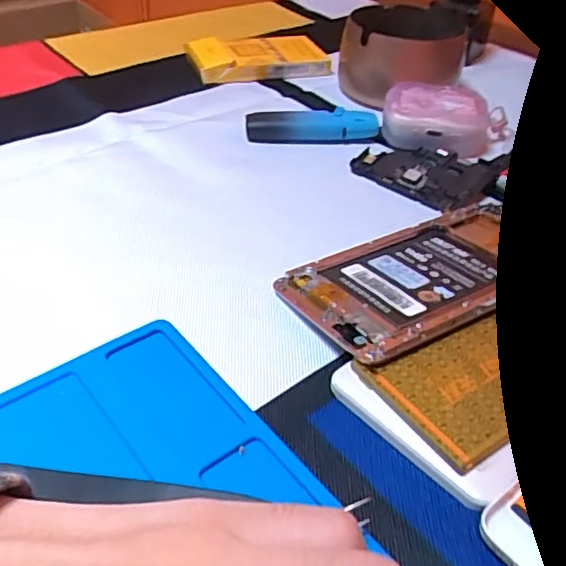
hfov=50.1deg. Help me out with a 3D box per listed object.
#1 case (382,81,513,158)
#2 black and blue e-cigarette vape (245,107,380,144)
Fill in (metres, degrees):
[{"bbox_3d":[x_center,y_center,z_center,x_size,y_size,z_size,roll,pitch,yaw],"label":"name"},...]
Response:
[{"bbox_3d":[0.101,-0.102,0.378,0.075,0.024,0.053,16,42,15],"label":"case"},{"bbox_3d":[0.019,-0.099,0.381,0.082,0.014,0.017,0,41,-4],"label":"black and blue e-cigarette vape"}]

